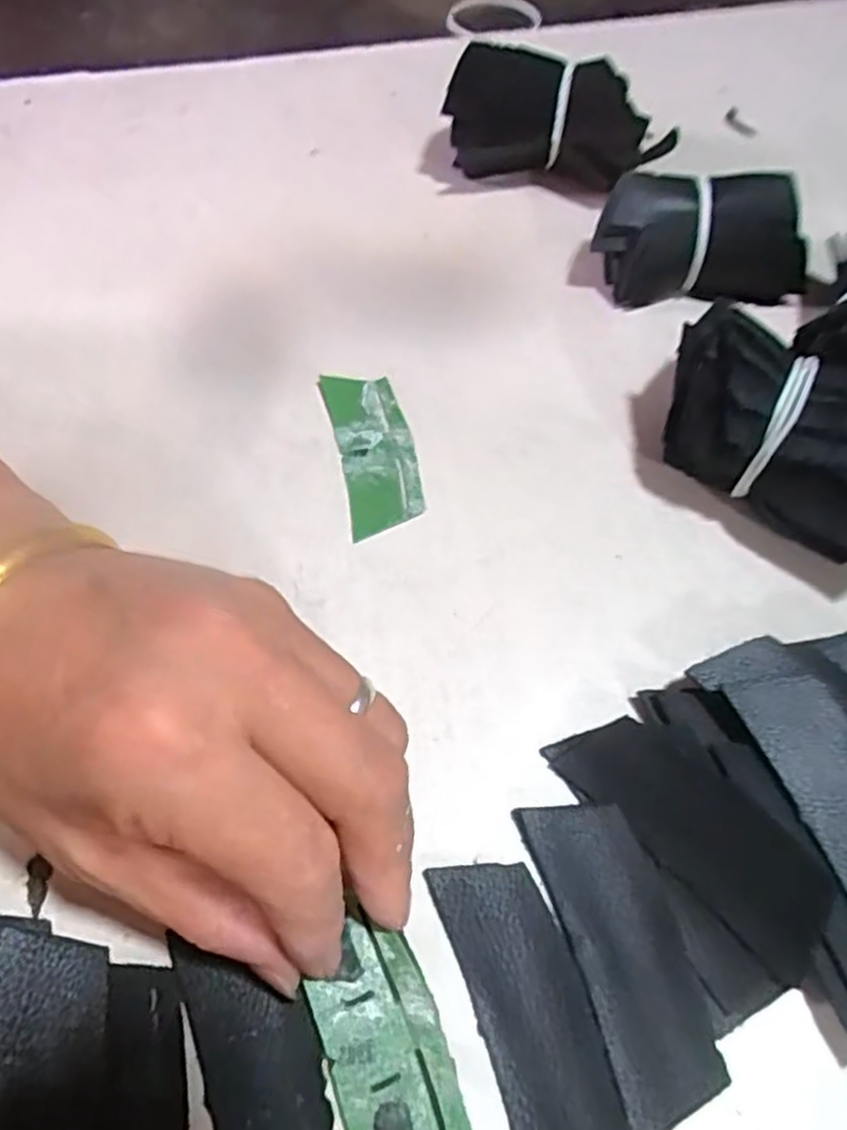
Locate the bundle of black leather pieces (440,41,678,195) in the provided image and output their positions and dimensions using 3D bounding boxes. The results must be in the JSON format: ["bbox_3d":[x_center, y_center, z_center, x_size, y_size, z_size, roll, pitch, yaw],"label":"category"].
[{"bbox_3d":[0.060,-0.199,0.338,0.095,0.051,0.028,10,59,7],"label":"bundle of black leather pieces"}]

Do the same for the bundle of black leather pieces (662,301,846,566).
[{"bbox_3d":[0.119,-0.040,0.241,0.094,0.052,0.048,34,65,19],"label":"bundle of black leather pieces"}]

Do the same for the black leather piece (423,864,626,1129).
[{"bbox_3d":[0.026,0.109,0.182,0.028,0.004,0.072,-16,60,-9],"label":"black leather piece"}]

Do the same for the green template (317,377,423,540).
[{"bbox_3d":[-0.019,-0.044,0.275,0.028,0.004,0.073,-12,59,-6],"label":"green template"}]

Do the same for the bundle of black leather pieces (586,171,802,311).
[{"bbox_3d":[0.112,-0.130,0.301,0.081,0.042,0.032,7,59,5],"label":"bundle of black leather pieces"}]

